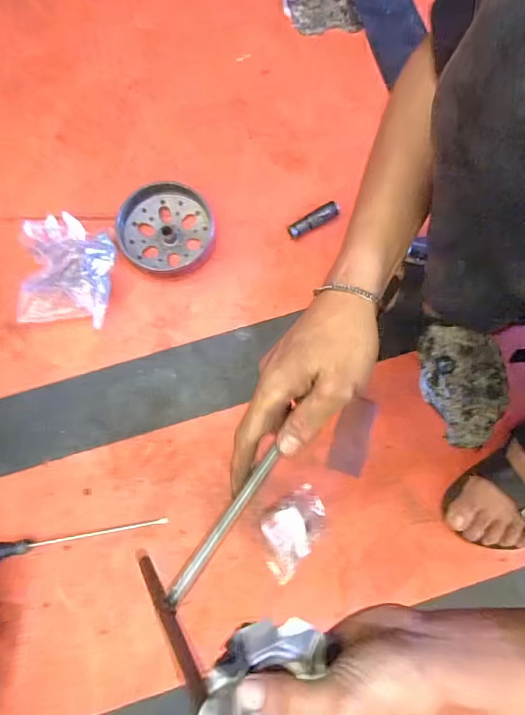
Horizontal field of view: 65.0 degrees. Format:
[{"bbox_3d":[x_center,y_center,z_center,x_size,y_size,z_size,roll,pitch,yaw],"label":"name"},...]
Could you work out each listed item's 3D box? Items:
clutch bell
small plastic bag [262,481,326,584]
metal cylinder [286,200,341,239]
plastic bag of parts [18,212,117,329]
[{"bbox_3d":[-0.138,-0.184,0.586,0.132,0.035,0.129,0,79,1],"label":"clutch bell"},{"bbox_3d":[0.038,0.213,0.510,0.097,0.034,0.068,-39,81,-7],"label":"small plastic bag"},{"bbox_3d":[0.074,-0.198,0.593,0.079,0.015,0.022,-29,80,-5],"label":"metal cylinder"},{"bbox_3d":[-0.261,-0.111,0.550,0.121,0.090,0.127,10,79,3],"label":"plastic bag of parts"}]

